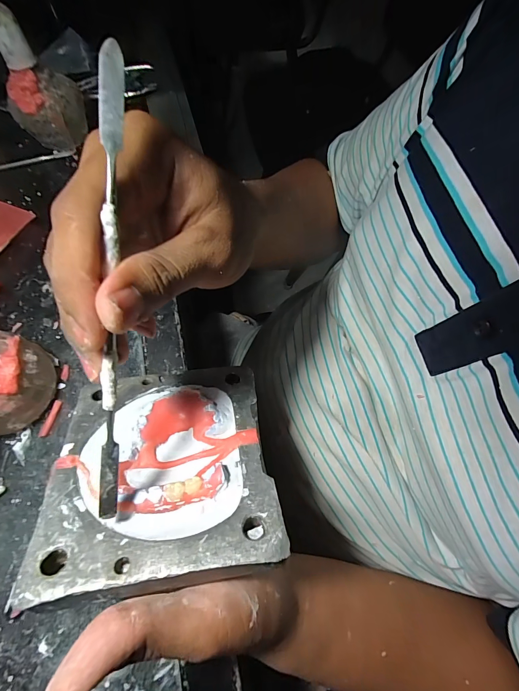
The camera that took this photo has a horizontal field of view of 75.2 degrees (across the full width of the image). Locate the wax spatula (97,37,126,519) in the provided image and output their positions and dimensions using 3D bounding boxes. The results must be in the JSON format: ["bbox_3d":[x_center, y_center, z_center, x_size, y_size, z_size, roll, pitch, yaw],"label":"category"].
[{"bbox_3d":[-0.060,-0.012,0.134,0.010,0.011,0.183,9,106,6],"label":"wax spatula"}]

